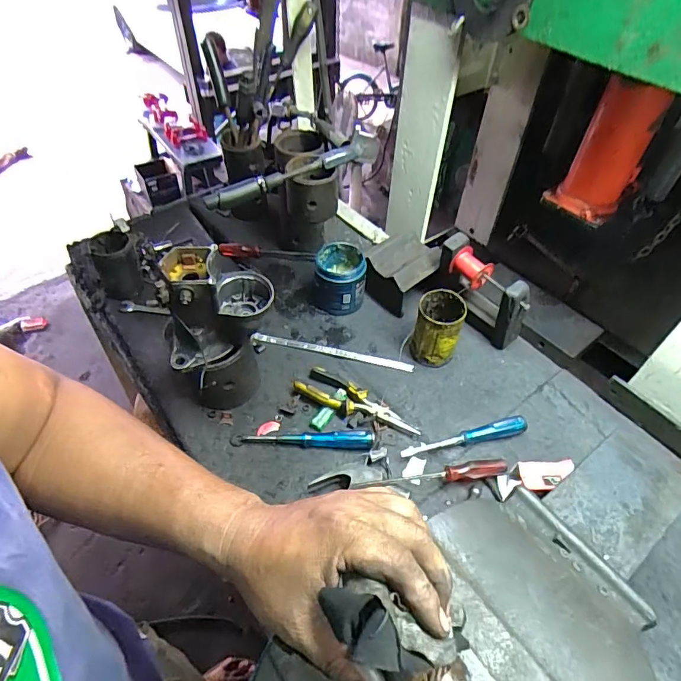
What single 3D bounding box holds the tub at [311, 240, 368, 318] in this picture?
[{"bbox_3d":[-0.002,-0.109,0.867,0.094,0.104,0.090,8,50,5],"label":"tub"}]

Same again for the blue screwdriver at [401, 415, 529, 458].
[{"bbox_3d":[0.189,0.149,0.709,0.203,0.022,0.024,-10,51,-10],"label":"blue screwdriver"}]

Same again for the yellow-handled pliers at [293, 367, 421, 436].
[{"bbox_3d":[0.030,0.096,0.744,0.199,0.023,0.063,23,53,17],"label":"yellow-handled pliers"}]

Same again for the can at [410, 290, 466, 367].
[{"bbox_3d":[0.163,-0.019,0.788,0.076,0.109,0.086,13,51,10],"label":"can"}]

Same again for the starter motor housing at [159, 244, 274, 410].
[{"bbox_3d":[-0.169,-0.006,0.676,0.152,0.263,0.081,-17,52,-15],"label":"starter motor housing"}]

